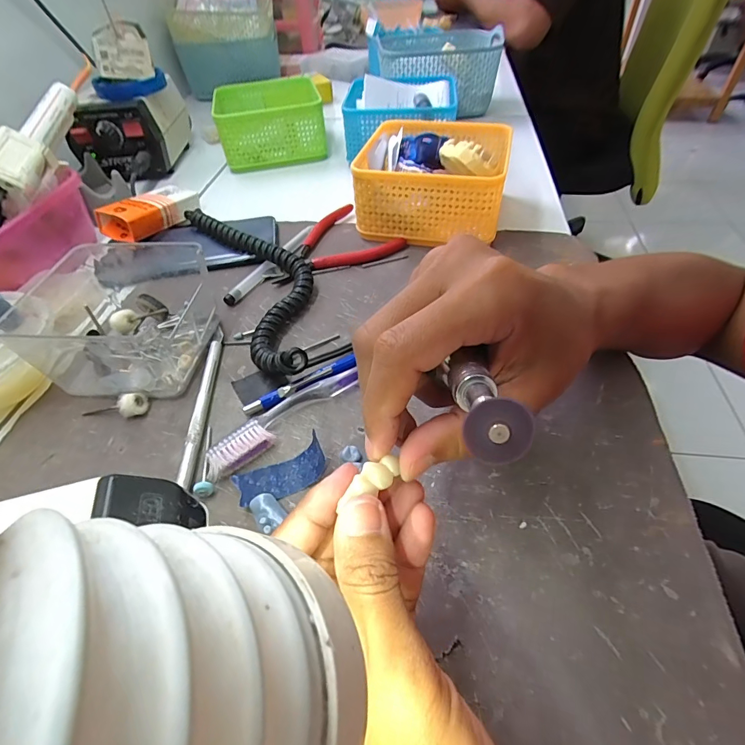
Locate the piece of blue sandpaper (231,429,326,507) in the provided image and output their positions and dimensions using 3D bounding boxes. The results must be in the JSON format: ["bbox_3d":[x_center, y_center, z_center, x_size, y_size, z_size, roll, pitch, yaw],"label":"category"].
[{"bbox_3d":[-0.049,0.056,0.228,0.049,0.008,0.023,-26,52,-18],"label":"piece of blue sandpaper"}]

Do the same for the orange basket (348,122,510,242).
[{"bbox_3d":[0.060,-0.187,0.401,0.130,0.065,0.137,10,50,12],"label":"orange basket"}]

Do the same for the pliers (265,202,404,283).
[{"bbox_3d":[-0.040,-0.111,0.375,0.120,0.010,0.089,-36,56,-25],"label":"pliers"}]

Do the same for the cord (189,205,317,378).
[{"bbox_3d":[-0.090,-0.080,0.338,0.067,0.027,0.239,-23,51,-16],"label":"cord"}]

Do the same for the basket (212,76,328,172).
[{"bbox_3d":[-0.131,-0.323,0.536,0.127,0.062,0.122,-11,49,-6],"label":"basket"}]

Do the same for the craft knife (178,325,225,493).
[{"bbox_3d":[-0.109,0.014,0.269,0.008,0.009,0.133,-6,49,-2],"label":"craft knife"}]

